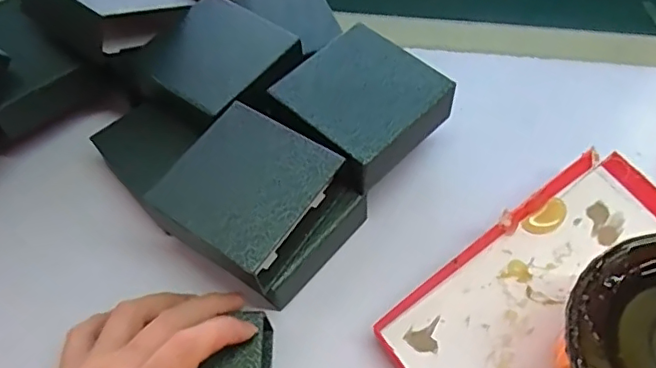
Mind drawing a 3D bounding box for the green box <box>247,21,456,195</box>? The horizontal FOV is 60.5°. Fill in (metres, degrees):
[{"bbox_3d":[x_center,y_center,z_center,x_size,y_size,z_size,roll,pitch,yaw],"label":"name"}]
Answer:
[{"bbox_3d":[0.020,-0.054,0.382,0.099,0.036,0.095,-41,63,-20],"label":"green box"}]

